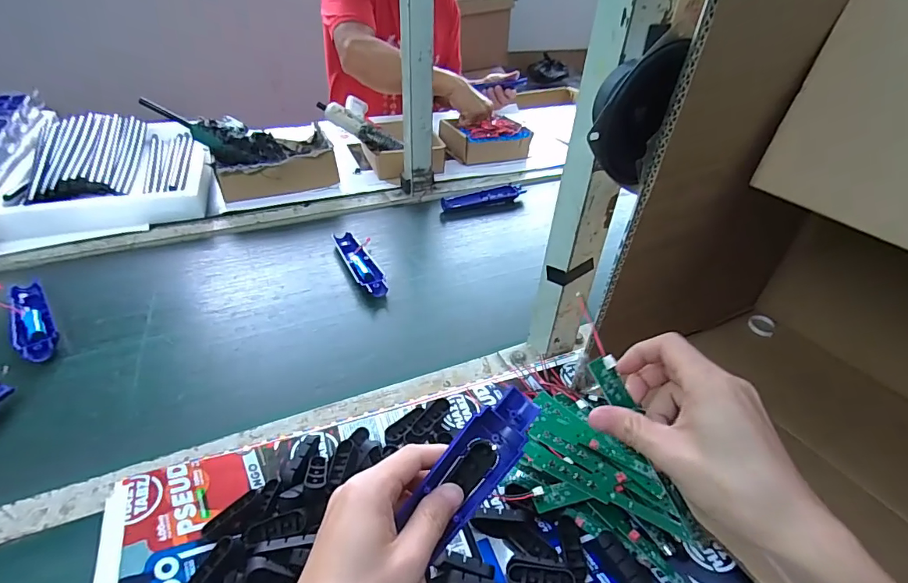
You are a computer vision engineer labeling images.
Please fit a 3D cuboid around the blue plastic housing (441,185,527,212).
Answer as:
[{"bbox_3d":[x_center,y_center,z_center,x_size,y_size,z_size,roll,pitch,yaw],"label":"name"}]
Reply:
[{"bbox_3d":[0.055,-0.177,0.876,0.174,0.027,0.022,-15,42,-23],"label":"blue plastic housing"}]

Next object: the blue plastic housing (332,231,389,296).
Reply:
[{"bbox_3d":[-0.140,-0.040,0.683,0.037,0.025,0.161,-16,42,-25],"label":"blue plastic housing"}]

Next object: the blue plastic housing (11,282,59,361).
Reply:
[{"bbox_3d":[-0.508,0.034,0.553,0.036,0.020,0.164,-26,47,-34],"label":"blue plastic housing"}]

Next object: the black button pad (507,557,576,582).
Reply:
[{"bbox_3d":[0.063,0.208,0.337,0.049,0.006,0.018,-1,34,22],"label":"black button pad"}]

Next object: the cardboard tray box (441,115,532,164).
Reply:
[{"bbox_3d":[0.068,-0.342,1.026,0.176,0.061,0.138,-14,41,-23],"label":"cardboard tray box"}]

